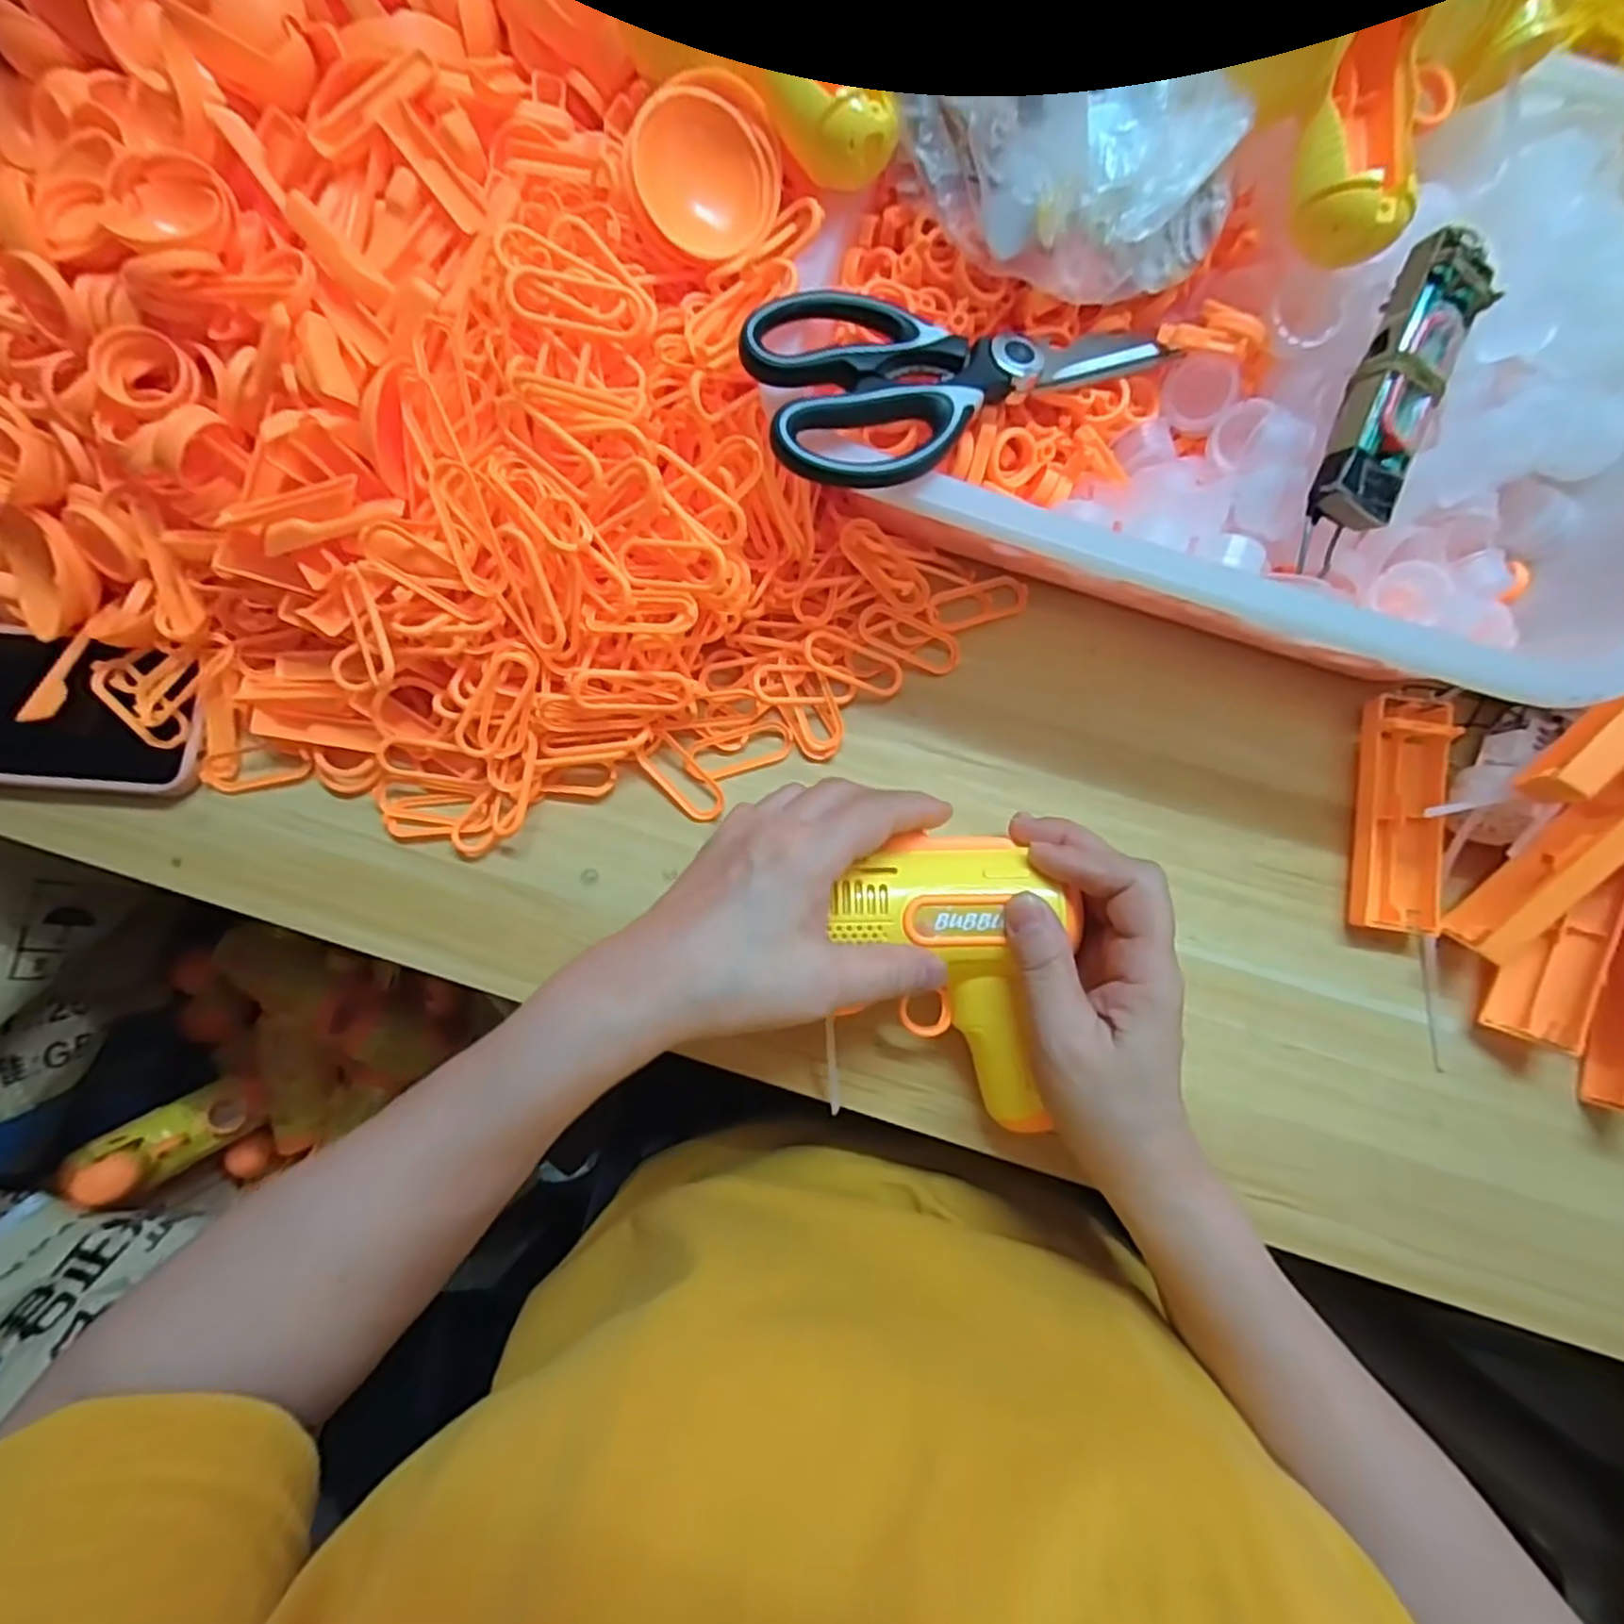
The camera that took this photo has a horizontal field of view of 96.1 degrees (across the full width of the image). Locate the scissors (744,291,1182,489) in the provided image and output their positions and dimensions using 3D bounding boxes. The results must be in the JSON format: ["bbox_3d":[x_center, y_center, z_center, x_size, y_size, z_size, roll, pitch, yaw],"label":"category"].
[{"bbox_3d":[0.066,-0.179,0.300,0.182,0.017,0.076,-17,80,-15],"label":"scissors"}]

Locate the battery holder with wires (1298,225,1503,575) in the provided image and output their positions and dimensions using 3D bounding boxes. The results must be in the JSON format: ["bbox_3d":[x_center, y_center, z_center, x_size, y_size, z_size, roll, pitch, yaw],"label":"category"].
[{"bbox_3d":[0.232,-0.164,0.291,0.033,0.022,0.130,22,94,5],"label":"battery holder with wires"}]

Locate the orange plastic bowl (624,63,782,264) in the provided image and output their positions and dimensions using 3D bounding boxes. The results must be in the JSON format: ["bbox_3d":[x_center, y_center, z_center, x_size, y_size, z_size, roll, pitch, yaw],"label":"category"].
[{"bbox_3d":[-0.044,-0.256,0.294,0.057,0.019,0.060,39,88,-27],"label":"orange plastic bowl"}]

